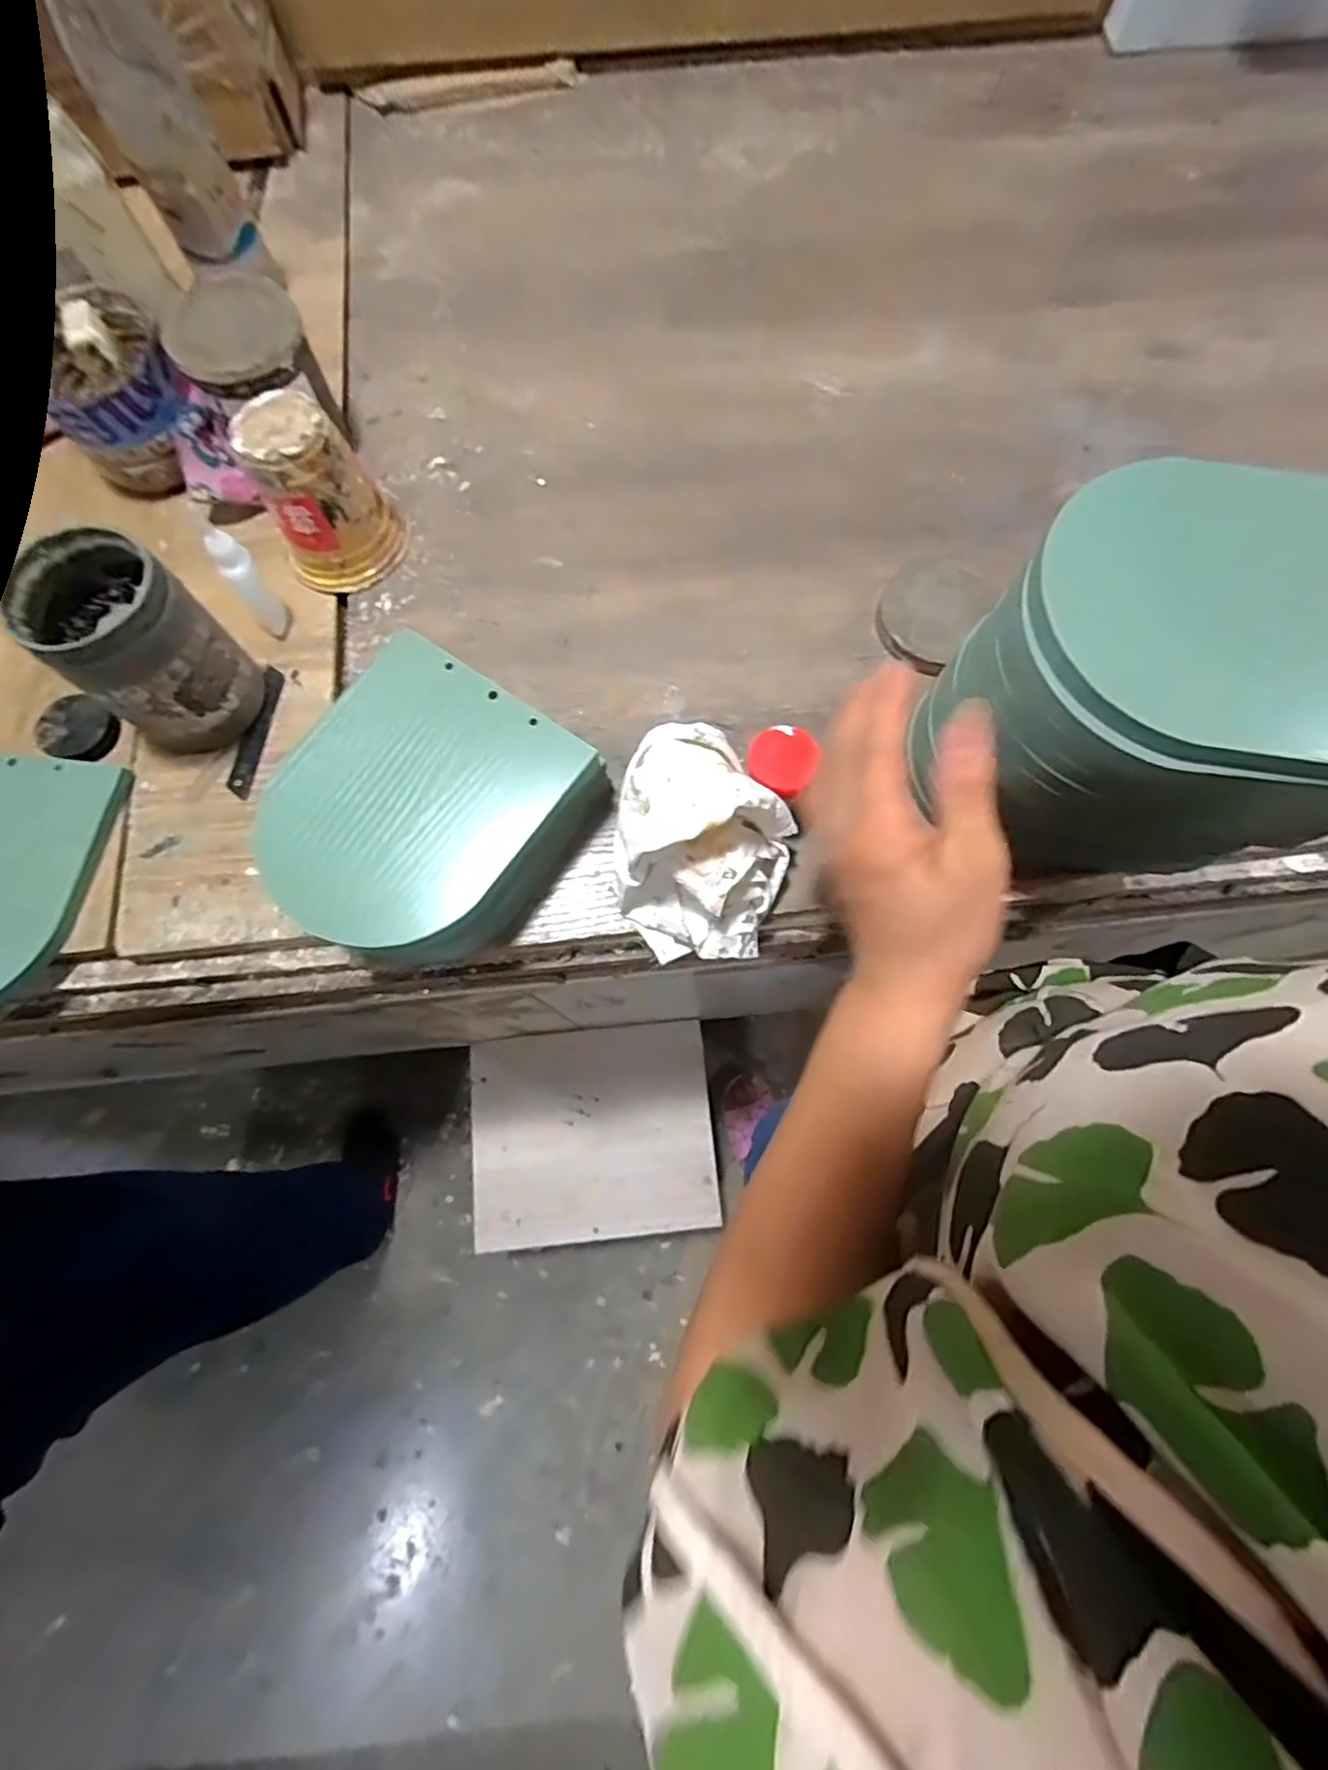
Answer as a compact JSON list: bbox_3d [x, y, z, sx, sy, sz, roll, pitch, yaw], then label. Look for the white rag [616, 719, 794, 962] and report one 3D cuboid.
[{"bbox_3d":[0.025,-0.028,0.386,0.100,0.094,0.128,10,74,3],"label":"white rag"}]

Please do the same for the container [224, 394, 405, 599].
[{"bbox_3d":[-0.235,-0.269,0.457,0.091,0.090,0.078,-28,76,-8],"label":"container"}]

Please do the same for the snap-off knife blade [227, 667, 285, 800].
[{"bbox_3d":[-0.281,-0.106,0.459,0.015,0.004,0.097,6,74,2],"label":"snap-off knife blade"}]

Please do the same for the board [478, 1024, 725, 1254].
[{"bbox_3d":[-0.106,0.367,0.999,0.351,0.014,0.291,-5,69,-4],"label":"board"}]

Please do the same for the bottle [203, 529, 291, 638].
[{"bbox_3d":[-0.281,-0.204,0.450,0.022,0.073,0.023,36,77,10],"label":"bottle"}]

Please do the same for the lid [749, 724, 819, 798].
[{"bbox_3d":[0.069,-0.074,0.390,0.039,0.010,0.039,0,74,-1],"label":"lid"}]

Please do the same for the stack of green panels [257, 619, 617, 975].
[{"bbox_3d":[-0.138,-0.040,0.400,0.155,0.072,0.176,34,77,9],"label":"stack of green panels"}]

